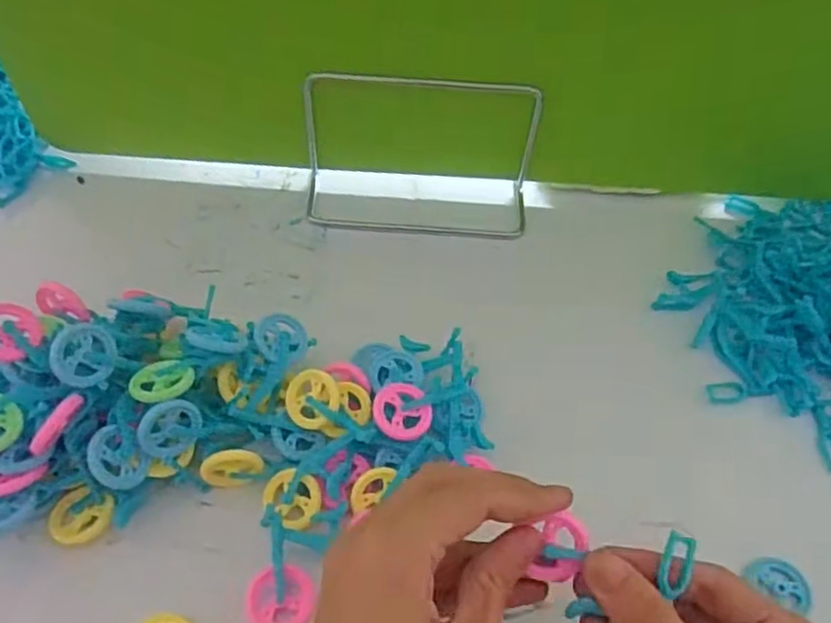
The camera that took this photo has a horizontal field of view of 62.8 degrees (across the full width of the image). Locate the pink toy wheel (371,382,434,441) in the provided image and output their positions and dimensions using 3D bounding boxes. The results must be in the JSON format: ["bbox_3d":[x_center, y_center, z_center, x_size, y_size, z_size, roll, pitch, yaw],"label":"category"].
[{"bbox_3d":[-0.006,0.050,0.342,0.030,0.004,0.028,5,66,-10],"label":"pink toy wheel"}]

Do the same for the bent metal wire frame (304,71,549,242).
[{"bbox_3d":[0.002,-0.101,0.440,0.151,0.089,0.049,3,53,0],"label":"bent metal wire frame"}]

